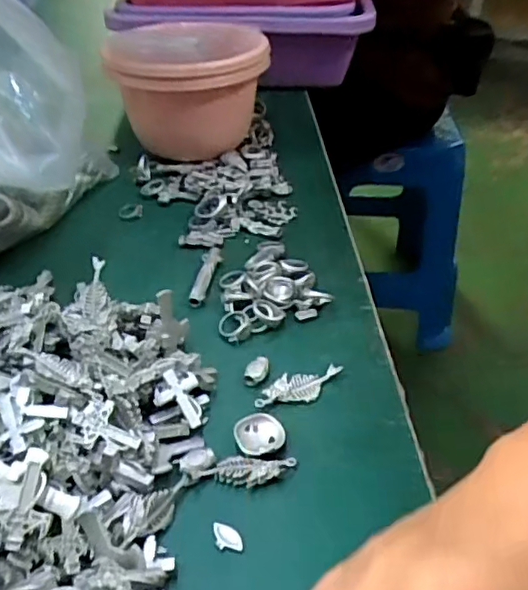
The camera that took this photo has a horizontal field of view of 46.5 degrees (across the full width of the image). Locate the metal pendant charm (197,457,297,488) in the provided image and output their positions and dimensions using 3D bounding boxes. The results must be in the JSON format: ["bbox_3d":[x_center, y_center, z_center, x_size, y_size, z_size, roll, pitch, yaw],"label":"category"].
[{"bbox_3d":[-0.009,0.092,0.321,0.050,0.005,0.018,-5,37,-1],"label":"metal pendant charm"}]

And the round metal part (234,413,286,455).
[{"bbox_3d":[-0.002,0.077,0.338,0.025,0.006,0.026,1,39,-1],"label":"round metal part"}]

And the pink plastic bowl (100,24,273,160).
[{"bbox_3d":[-0.064,-0.194,0.566,0.133,0.121,0.145,1,39,0],"label":"pink plastic bowl"}]

